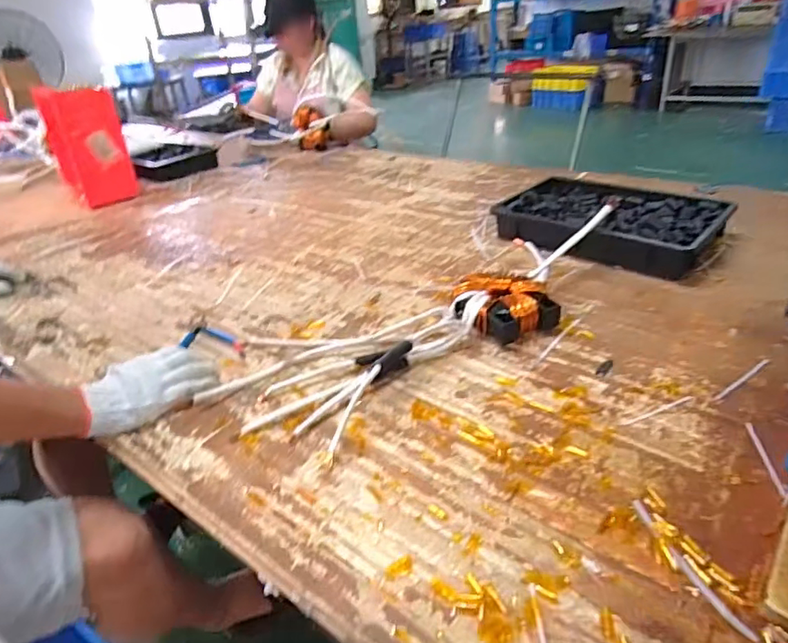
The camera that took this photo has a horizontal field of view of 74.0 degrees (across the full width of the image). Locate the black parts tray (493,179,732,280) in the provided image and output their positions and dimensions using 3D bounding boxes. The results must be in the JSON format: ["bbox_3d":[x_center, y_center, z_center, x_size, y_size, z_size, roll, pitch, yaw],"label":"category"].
[{"bbox_3d":[0.406,-0.194,0.989,0.367,0.064,0.264,24,43,37],"label":"black parts tray"}]

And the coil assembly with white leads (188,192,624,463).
[{"bbox_3d":[0.074,-0.034,0.773,0.677,0.078,0.258,-26,38,-27],"label":"coil assembly with white leads"}]

